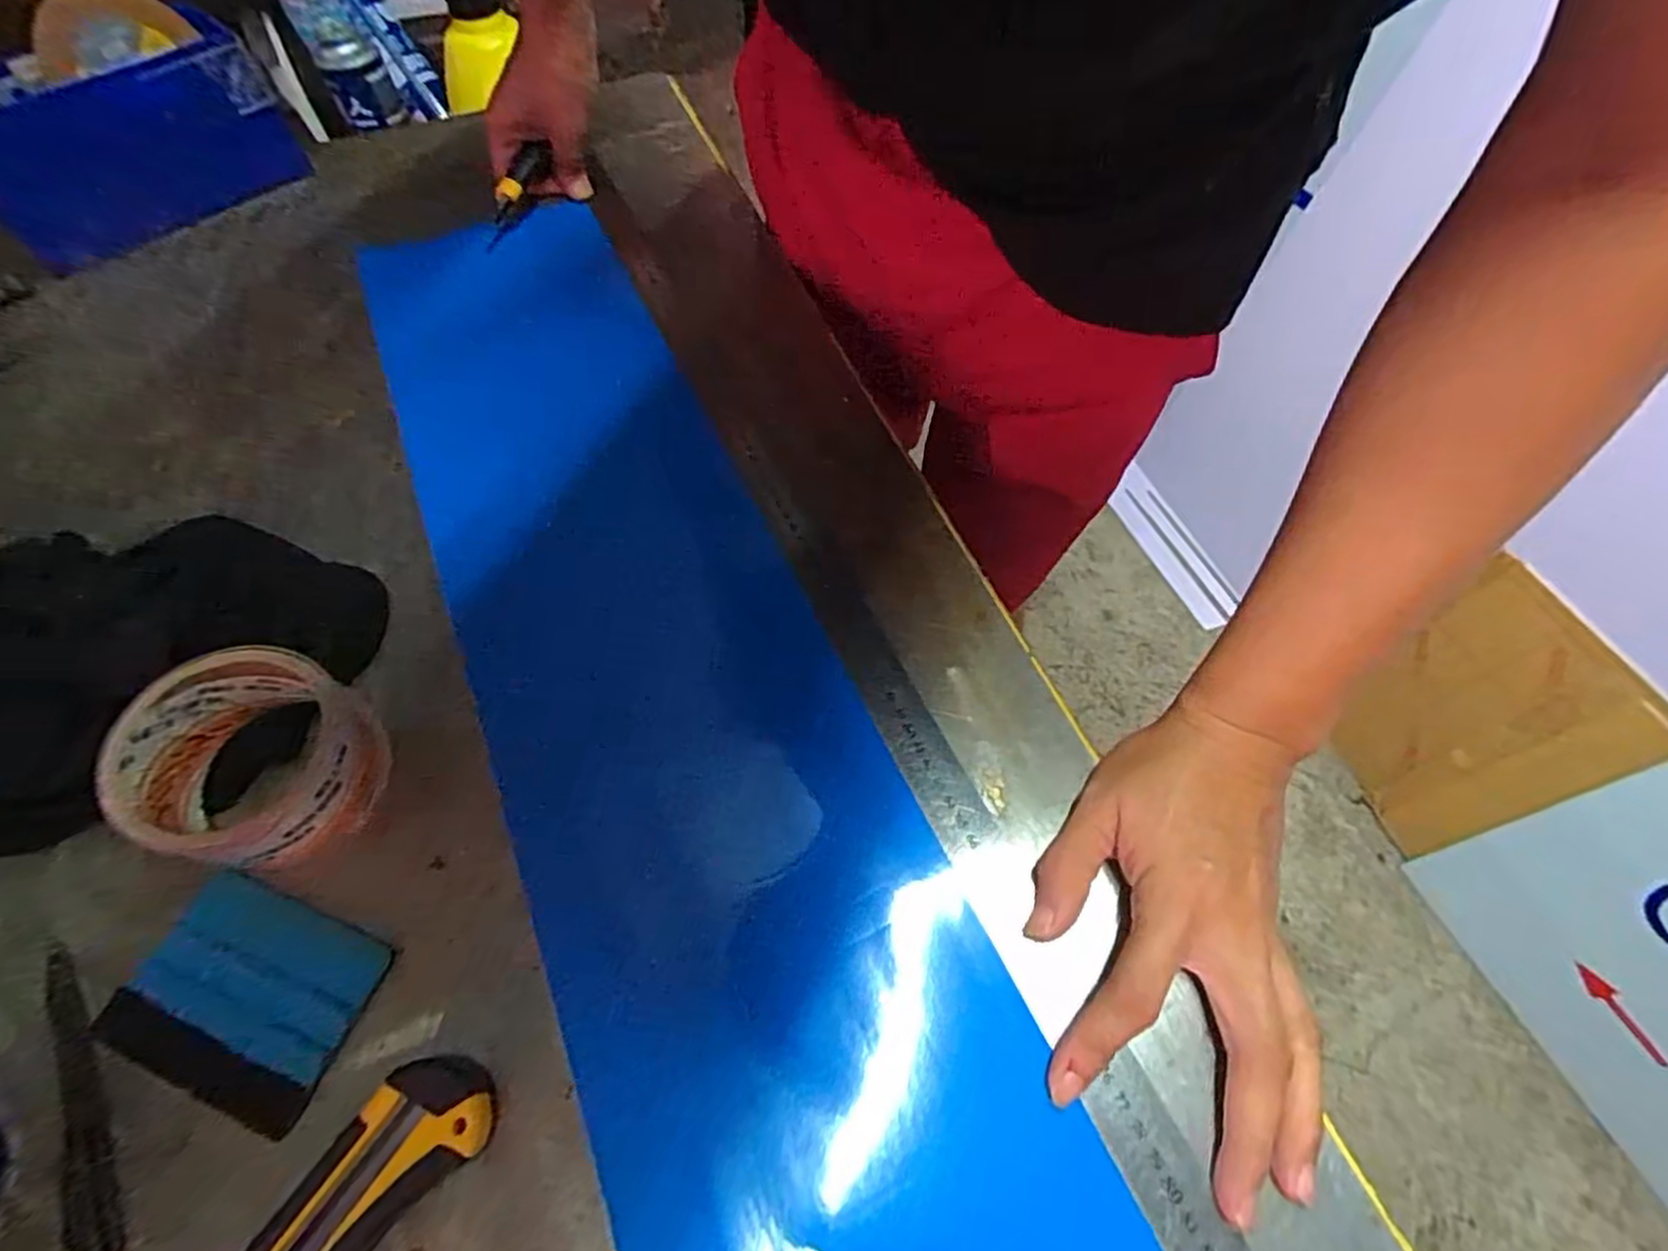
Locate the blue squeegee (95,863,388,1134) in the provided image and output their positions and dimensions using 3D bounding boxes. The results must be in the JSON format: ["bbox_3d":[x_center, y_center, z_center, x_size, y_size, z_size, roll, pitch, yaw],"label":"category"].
[{"bbox_3d":[-0.244,0.151,0.302,0.097,0.008,0.071,20,61,11],"label":"blue squeegee"}]

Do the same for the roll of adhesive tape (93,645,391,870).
[{"bbox_3d":[-0.254,0.060,0.324,0.081,0.064,0.086,0,59,0],"label":"roll of adhesive tape"}]

